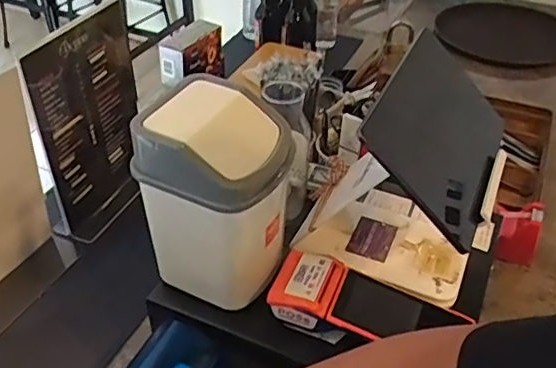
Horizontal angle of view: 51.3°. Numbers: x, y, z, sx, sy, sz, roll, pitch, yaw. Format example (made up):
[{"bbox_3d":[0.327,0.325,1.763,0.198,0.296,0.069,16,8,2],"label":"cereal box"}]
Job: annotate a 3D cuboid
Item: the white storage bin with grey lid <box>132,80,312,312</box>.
[{"bbox_3d":[-0.060,0.012,0.633,0.134,0.213,0.131,21,43,22],"label":"white storage bin with grey lid"}]

